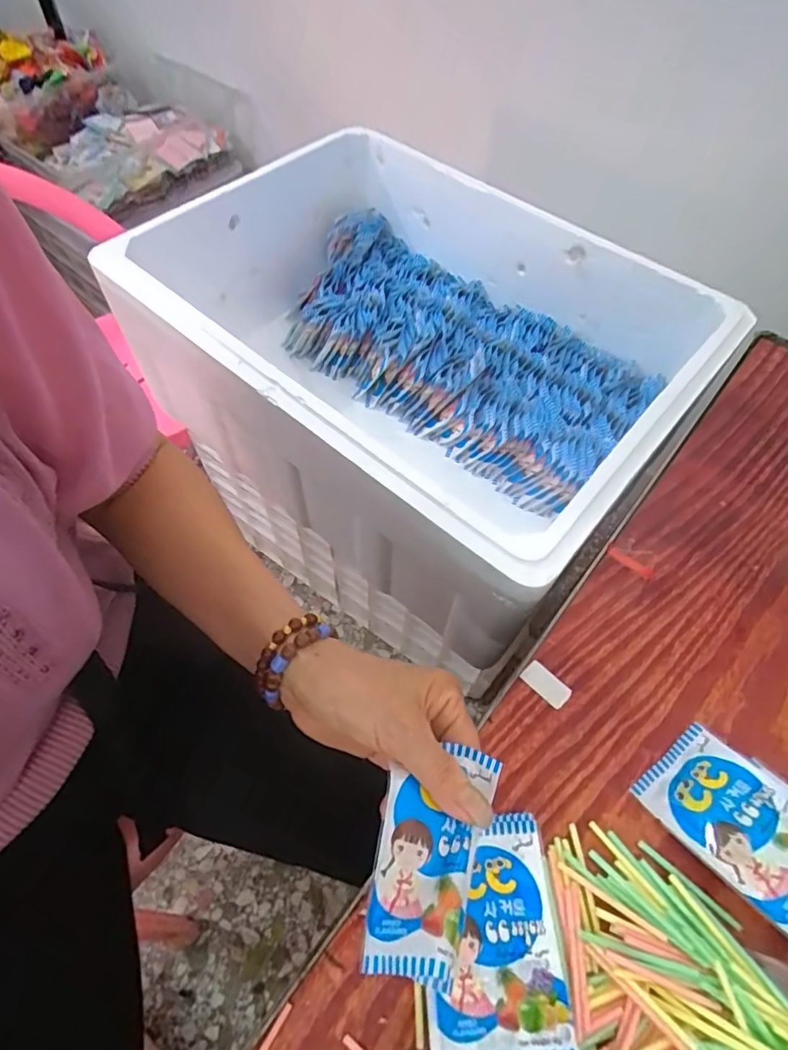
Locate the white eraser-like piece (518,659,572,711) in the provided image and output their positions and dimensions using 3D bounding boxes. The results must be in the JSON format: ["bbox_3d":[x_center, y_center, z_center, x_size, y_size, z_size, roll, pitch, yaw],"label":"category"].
[{"bbox_3d":[0.103,0.108,0.369,0.033,0.004,0.017,39,66,20],"label":"white eraser-like piece"}]

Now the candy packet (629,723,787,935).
[{"bbox_3d":[0.201,0.169,0.312,0.066,0.008,0.101,-37,42,-14],"label":"candy packet"}]

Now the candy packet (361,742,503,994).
[{"bbox_3d":[0.020,0.153,0.255,0.054,0.034,0.094,8,60,4],"label":"candy packet"}]

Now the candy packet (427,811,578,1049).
[{"bbox_3d":[0.053,0.219,0.293,0.069,0.017,0.109,0,60,-1],"label":"candy packet"}]

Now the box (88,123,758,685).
[{"bbox_3d":[0.015,-0.197,0.640,0.582,0.209,0.422,37,66,19],"label":"box"}]

